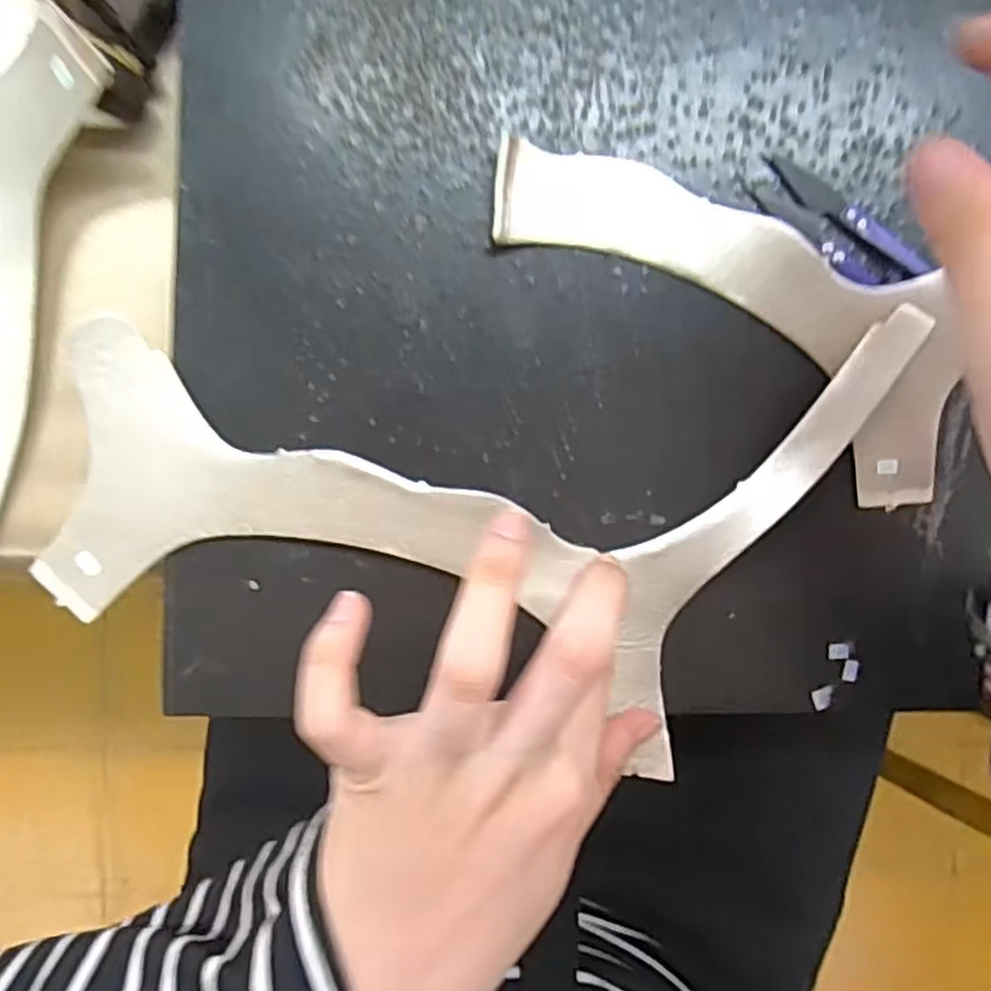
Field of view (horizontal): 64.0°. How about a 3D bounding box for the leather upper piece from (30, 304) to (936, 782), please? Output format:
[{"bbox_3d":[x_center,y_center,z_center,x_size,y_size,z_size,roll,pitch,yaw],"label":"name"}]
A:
[{"bbox_3d":[-0.004,0.014,0.271,0.283,0.015,0.153,2,93,-5],"label":"leather upper piece"}]

